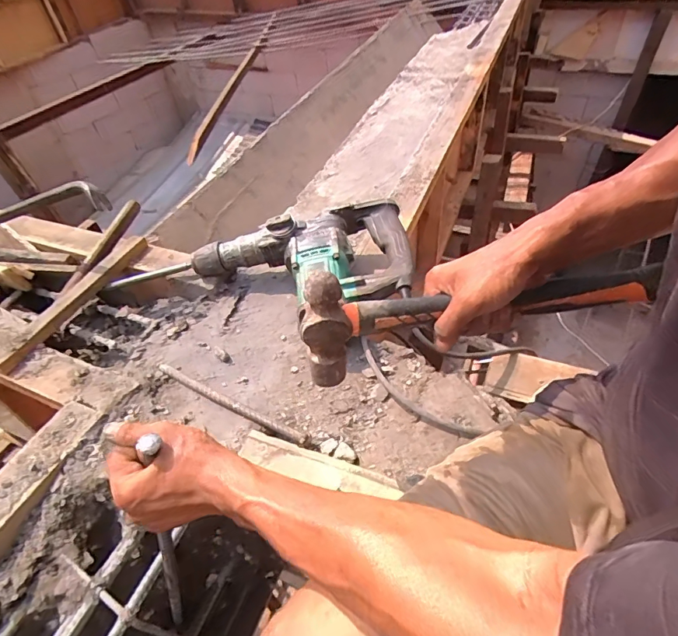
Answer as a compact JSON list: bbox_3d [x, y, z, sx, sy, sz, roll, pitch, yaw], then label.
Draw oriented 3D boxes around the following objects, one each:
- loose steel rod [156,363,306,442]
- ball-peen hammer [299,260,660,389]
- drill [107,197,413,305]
[{"bbox_3d":[-0.158,0.116,0.610,0.265,0.017,0.011,21,52,24],"label":"loose steel rod"},{"bbox_3d":[0.140,-0.011,0.416,0.349,0.110,0.034,-10,46,-5],"label":"ball-peen hammer"},{"bbox_3d":[-0.142,-0.073,0.711,0.504,0.095,0.190,-8,46,-2],"label":"drill"}]

